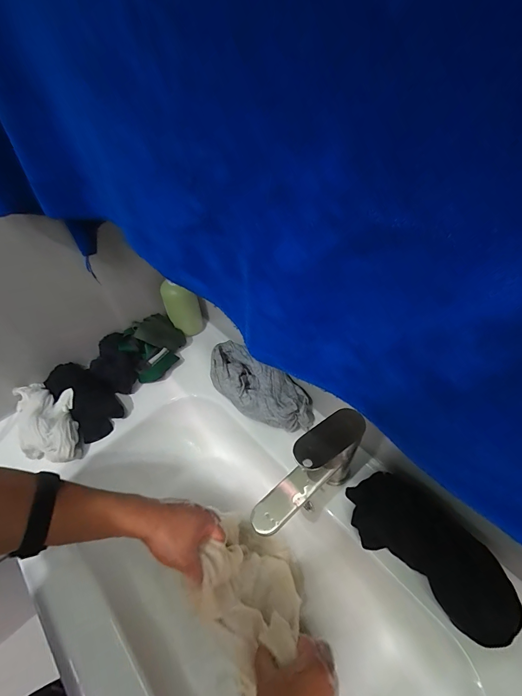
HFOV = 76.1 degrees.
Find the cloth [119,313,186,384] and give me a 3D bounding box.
[{"bbox_3d":[-0.224,-0.009,0.702,0.126,0.041,0.129,-33,83,-36],"label":"cloth"}]

